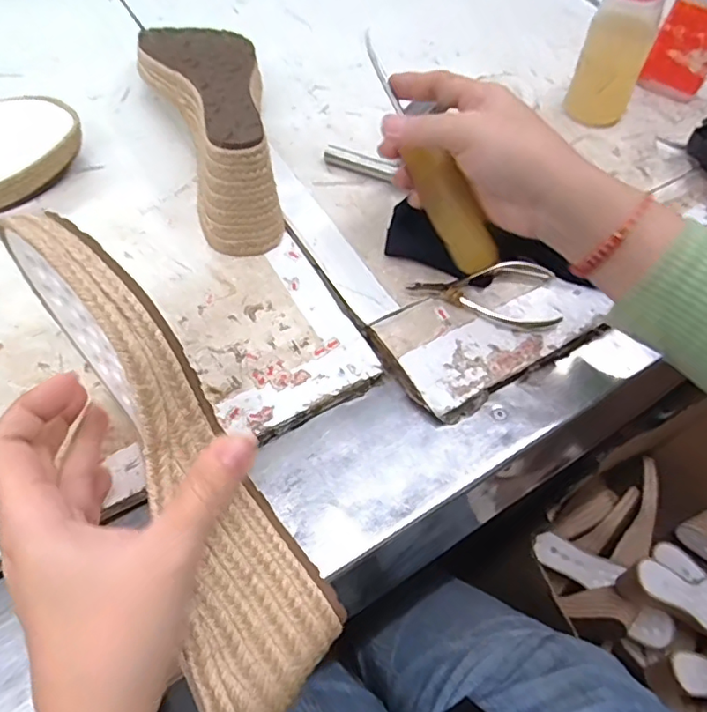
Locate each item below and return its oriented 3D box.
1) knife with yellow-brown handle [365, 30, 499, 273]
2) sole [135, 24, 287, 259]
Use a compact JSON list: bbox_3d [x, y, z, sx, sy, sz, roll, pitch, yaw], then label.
[{"bbox_3d":[0.044,-0.130,0.350,0.023,0.027,0.168,-22,78,-15],"label":"knife with yellow-brown handle"},{"bbox_3d":[-0.102,-0.184,0.413,0.084,0.066,0.233,-16,60,-12],"label":"sole"}]

